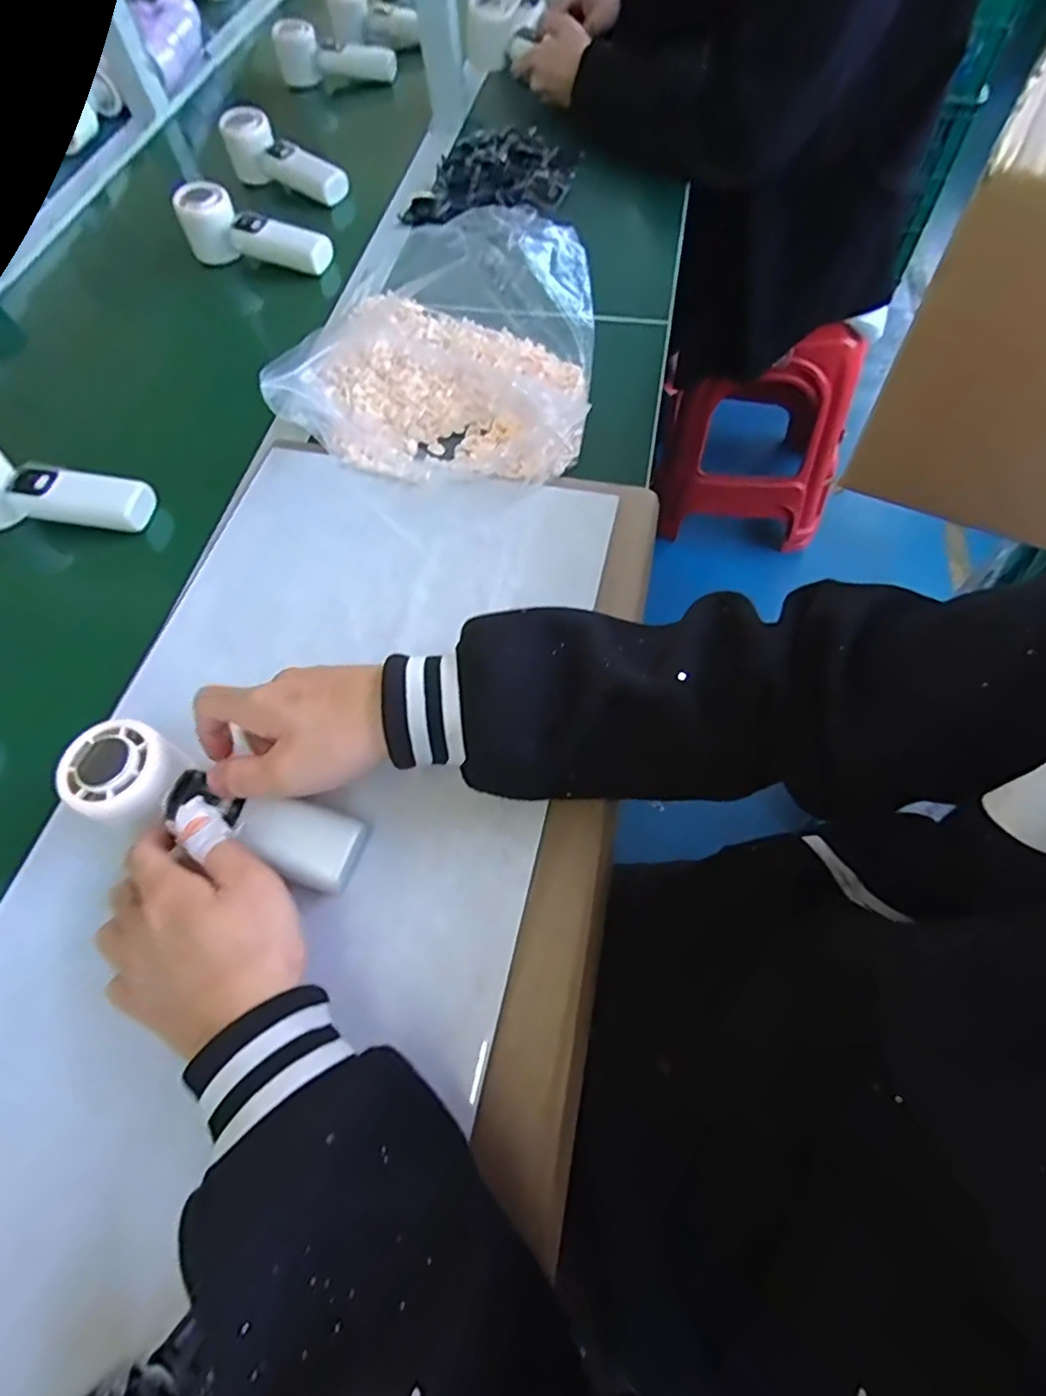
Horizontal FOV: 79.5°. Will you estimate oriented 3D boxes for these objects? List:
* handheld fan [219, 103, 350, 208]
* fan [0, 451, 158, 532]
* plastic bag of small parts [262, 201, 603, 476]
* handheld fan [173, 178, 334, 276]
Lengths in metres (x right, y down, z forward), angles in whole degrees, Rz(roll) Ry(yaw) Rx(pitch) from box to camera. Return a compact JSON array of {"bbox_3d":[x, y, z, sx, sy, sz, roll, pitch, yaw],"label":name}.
[{"bbox_3d":[-0.292,-0.652,0.757,0.164,0.055,0.061,33,70,18],"label":"handheld fan"},{"bbox_3d":[-0.392,-0.170,0.509,0.159,0.052,0.056,9,64,8],"label":"fan"},{"bbox_3d":[-0.065,-0.305,0.542,0.244,0.075,0.263,4,64,5],"label":"plastic bag of small parts"},{"bbox_3d":[-0.291,-0.501,0.677,0.161,0.054,0.055,18,66,12],"label":"handheld fan"}]

